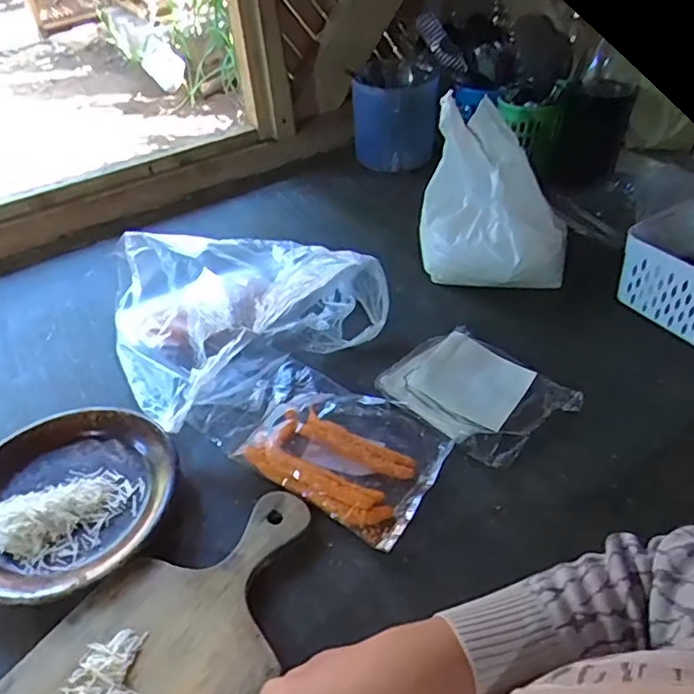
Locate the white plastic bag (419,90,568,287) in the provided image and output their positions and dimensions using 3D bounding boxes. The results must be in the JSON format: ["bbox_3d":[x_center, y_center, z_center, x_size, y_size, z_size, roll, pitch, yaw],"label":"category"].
[{"bbox_3d":[0.183,-0.179,0.705,0.175,0.190,0.096,12,45,16],"label":"white plastic bag"}]

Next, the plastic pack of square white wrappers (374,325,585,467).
[{"bbox_3d":[0.131,0.042,0.595,0.134,0.018,0.157,-34,51,-30],"label":"plastic pack of square white wrappers"}]

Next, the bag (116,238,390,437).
[{"bbox_3d":[-0.126,-0.054,0.660,0.273,0.084,0.232,-29,48,-26],"label":"bag"}]

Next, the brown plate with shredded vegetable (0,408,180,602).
[{"bbox_3d":[-0.244,0.133,0.510,0.185,0.028,0.179,-2,42,1],"label":"brown plate with shredded vegetable"}]

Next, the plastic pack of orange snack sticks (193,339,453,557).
[{"bbox_3d":[-0.033,0.078,0.561,0.246,0.031,0.135,23,48,25],"label":"plastic pack of orange snack sticks"}]

